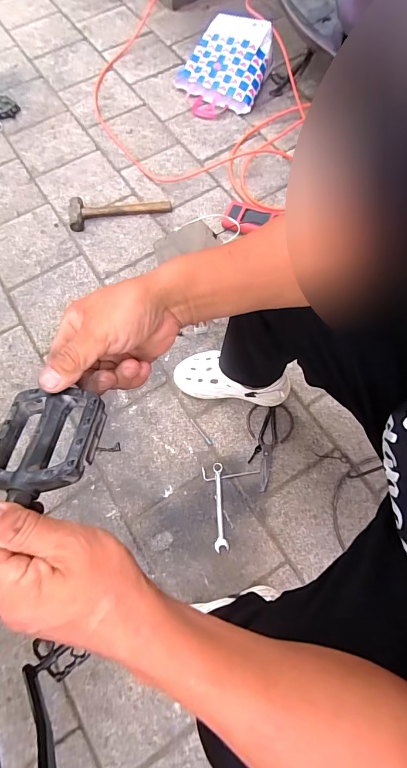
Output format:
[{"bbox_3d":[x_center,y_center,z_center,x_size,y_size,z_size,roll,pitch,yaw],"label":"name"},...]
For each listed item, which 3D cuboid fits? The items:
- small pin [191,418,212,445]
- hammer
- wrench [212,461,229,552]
[{"bbox_3d":[-0.008,0.118,0.914,0.012,0.005,0.081,-37,74,-13],"label":"small pin"},{"bbox_3d":[-0.261,-0.550,1.159,0.313,0.037,0.104,-12,70,-4],"label":"hammer"},{"bbox_3d":[0.037,0.279,0.850,0.028,0.004,0.190,-2,69,-1],"label":"wrench"}]

